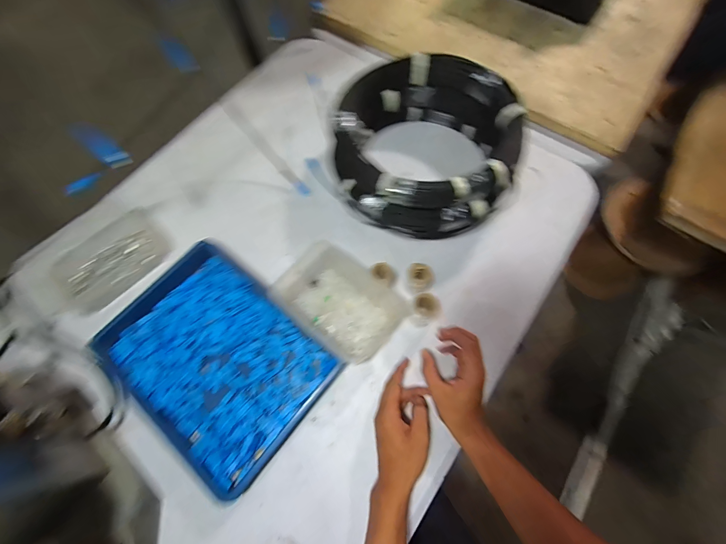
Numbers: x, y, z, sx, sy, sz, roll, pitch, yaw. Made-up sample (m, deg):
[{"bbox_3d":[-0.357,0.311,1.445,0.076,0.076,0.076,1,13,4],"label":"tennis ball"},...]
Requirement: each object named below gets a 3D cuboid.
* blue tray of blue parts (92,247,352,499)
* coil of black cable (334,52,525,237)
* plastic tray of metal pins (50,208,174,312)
[{"bbox_3d":[-0.218,0.122,0.465,0.314,0.034,0.226,38,74,15],"label":"blue tray of blue parts"},{"bbox_3d":[0.106,-0.212,0.531,0.284,0.141,0.294,-1,68,1],"label":"coil of black cable"},{"bbox_3d":[-0.425,-0.023,0.530,0.104,0.036,0.176,41,75,16],"label":"plastic tray of metal pins"}]

